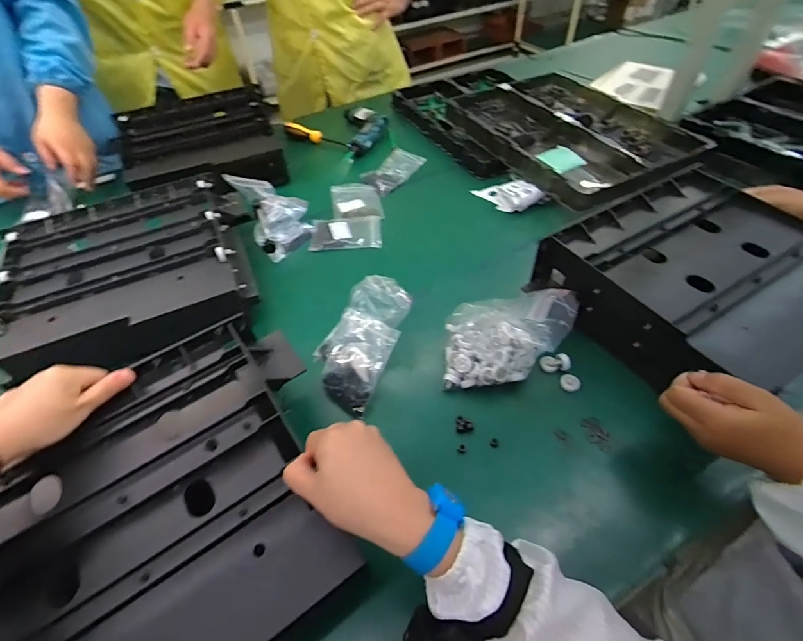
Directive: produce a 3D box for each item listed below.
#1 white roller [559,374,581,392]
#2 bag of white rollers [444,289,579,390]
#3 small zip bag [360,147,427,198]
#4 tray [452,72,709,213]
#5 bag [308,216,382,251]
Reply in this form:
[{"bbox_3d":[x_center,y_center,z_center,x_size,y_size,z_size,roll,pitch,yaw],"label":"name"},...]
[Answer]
[{"bbox_3d":[0.224,0.082,0.545,0.025,0.013,0.022,25,55,24],"label":"white roller"},{"bbox_3d":[0.142,0.007,0.525,0.168,0.122,0.105,-1,49,3],"label":"bag of white rollers"},{"bbox_3d":[-0.018,-0.337,0.927,0.131,0.034,0.095,-31,54,-21],"label":"small zip bag"},{"bbox_3d":[0.377,-0.427,0.935,0.372,0.053,0.555,-24,52,-16],"label":"tray"},{"bbox_3d":[-0.105,-0.172,0.792,0.131,0.014,0.098,-3,49,1],"label":"bag"}]

